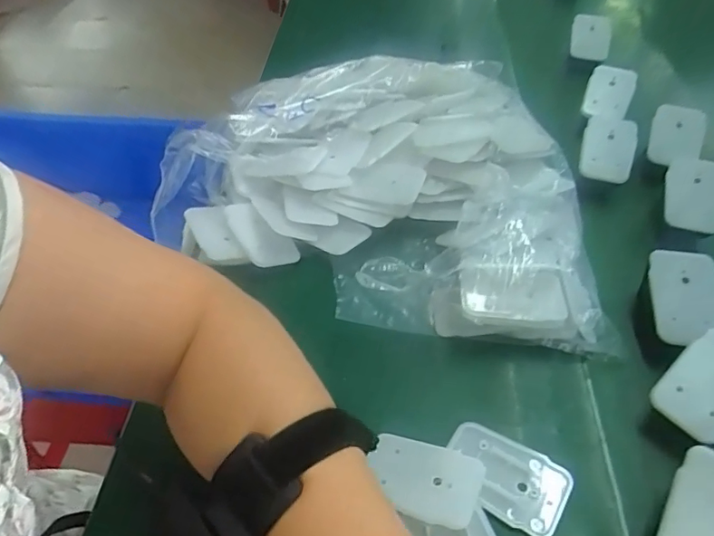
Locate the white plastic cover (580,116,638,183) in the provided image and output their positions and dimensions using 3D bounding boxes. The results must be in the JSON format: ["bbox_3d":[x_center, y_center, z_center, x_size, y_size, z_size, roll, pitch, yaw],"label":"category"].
[{"bbox_3d":[0.224,-0.107,0.478,0.044,0.014,0.063,15,77,15],"label":"white plastic cover"}]

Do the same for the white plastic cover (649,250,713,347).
[{"bbox_3d":[0.224,0.020,0.365,0.044,0.006,0.064,2,73,3],"label":"white plastic cover"}]

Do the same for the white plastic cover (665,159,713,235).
[{"bbox_3d":[0.274,-0.059,0.437,0.043,0.012,0.064,13,68,17],"label":"white plastic cover"}]

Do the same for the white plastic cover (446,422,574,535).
[{"bbox_3d":[0.084,0.120,0.308,0.068,0.007,0.044,23,53,20],"label":"white plastic cover"}]

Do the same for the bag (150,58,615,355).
[{"bbox_3d":[0.005,-0.071,0.438,0.326,0.062,0.284,0,49,1],"label":"bag"}]

